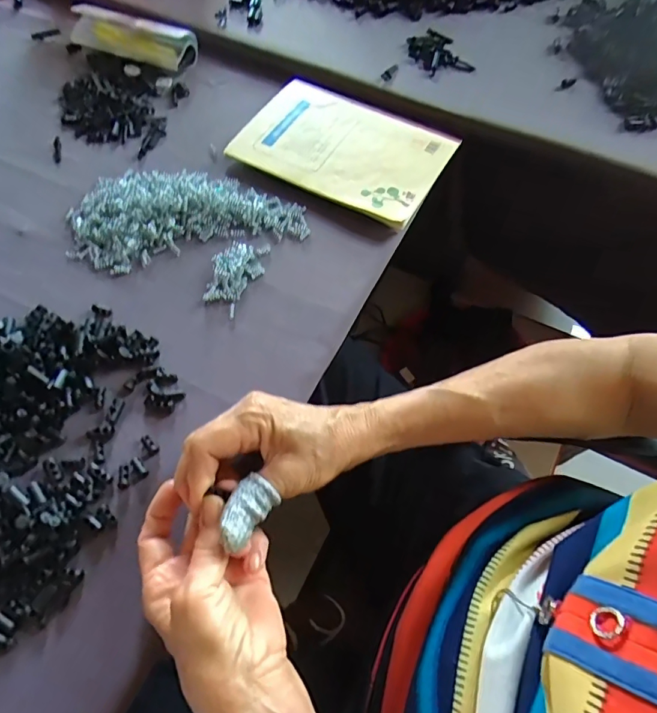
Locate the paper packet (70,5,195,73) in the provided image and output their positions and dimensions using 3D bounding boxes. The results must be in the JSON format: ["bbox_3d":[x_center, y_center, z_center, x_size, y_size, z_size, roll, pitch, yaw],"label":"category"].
[{"bbox_3d":[-0.239,-0.386,0.549,0.158,0.039,0.033,16,65,10],"label":"paper packet"}]

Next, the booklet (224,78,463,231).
[{"bbox_3d":[0.016,-0.221,0.470,0.209,0.009,0.145,27,66,14],"label":"booklet"}]

